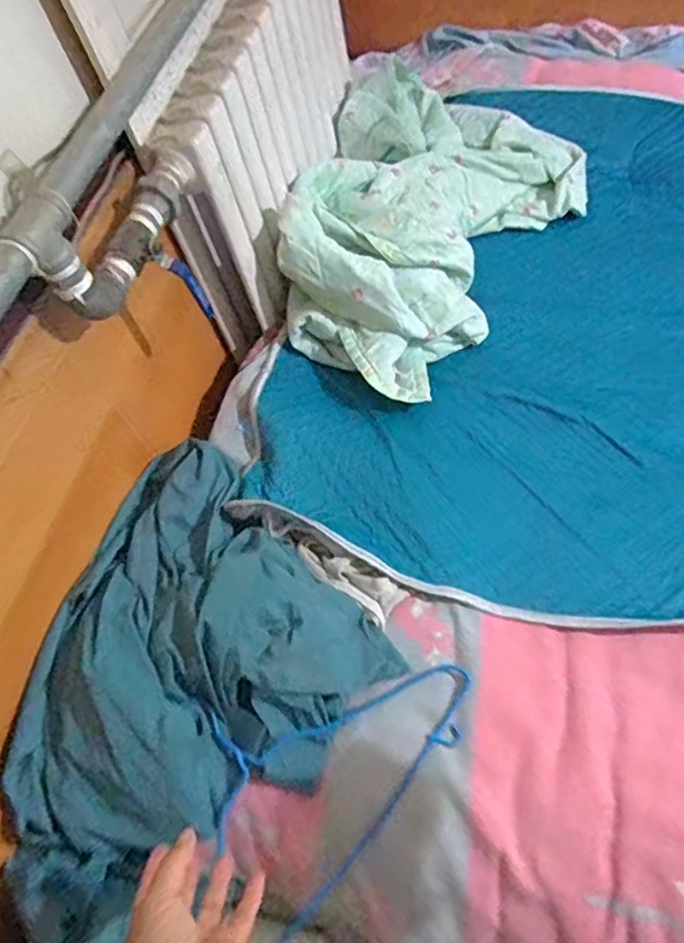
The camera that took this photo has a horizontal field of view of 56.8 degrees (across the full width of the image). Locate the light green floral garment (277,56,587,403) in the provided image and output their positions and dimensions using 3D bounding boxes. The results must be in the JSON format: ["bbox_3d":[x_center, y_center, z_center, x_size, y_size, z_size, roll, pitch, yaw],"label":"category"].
[{"bbox_3d":[0.092,-0.461,1.040,0.479,0.143,0.661,28,67,24],"label":"light green floral garment"}]

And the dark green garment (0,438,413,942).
[{"bbox_3d":[-0.228,0.205,0.699,0.441,0.124,0.422,-39,60,-15],"label":"dark green garment"}]

